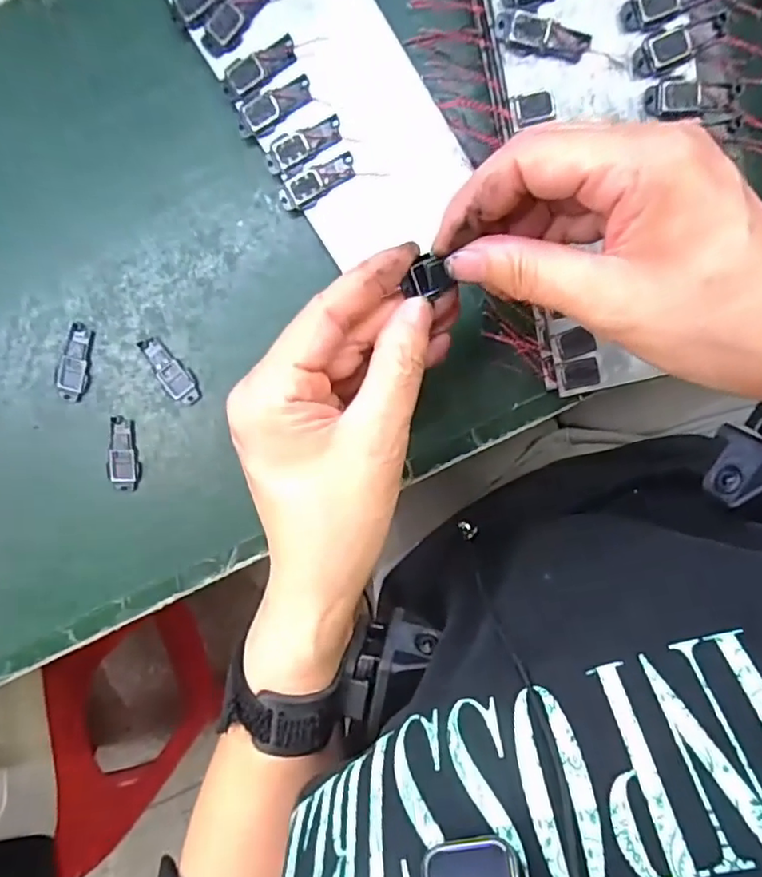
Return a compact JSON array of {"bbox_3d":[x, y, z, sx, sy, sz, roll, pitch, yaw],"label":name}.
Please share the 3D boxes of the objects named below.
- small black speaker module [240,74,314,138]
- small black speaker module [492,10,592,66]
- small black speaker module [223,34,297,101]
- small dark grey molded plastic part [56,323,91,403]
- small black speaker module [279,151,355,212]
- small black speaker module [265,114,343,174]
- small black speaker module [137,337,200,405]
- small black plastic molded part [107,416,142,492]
[{"bbox_3d":[-0.051,-0.159,0.286,0.039,0.004,0.015,-26,98,5],"label":"small black speaker module"},{"bbox_3d":[0.069,-0.172,0.256,0.041,0.004,0.015,10,99,0],"label":"small black speaker module"},{"bbox_3d":[-0.057,-0.175,0.283,0.038,0.004,0.014,-30,97,6],"label":"small black speaker module"},{"bbox_3d":[-0.161,-0.040,0.313,0.014,0.004,0.040,14,99,-1],"label":"small dark grey molded plastic part"},{"bbox_3d":[-0.031,-0.124,0.292,0.040,0.005,0.014,-24,98,5],"label":"small black speaker module"},{"bbox_3d":[-0.037,-0.141,0.289,0.038,0.004,0.016,-18,98,4],"label":"small black speaker module"},{"bbox_3d":[-0.111,-0.035,0.313,0.014,0.004,0.040,-36,97,6],"label":"small black speaker module"},{"bbox_3d":[-0.137,0.008,0.319,0.017,0.004,0.040,-5,99,2],"label":"small black plastic molded part"}]

